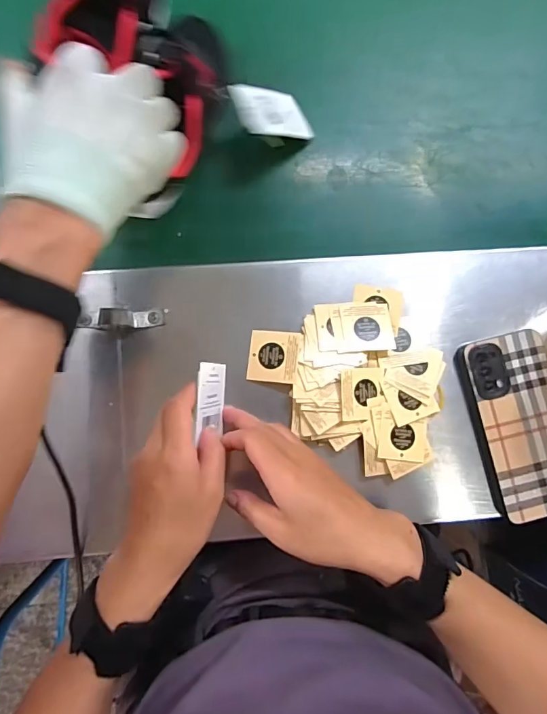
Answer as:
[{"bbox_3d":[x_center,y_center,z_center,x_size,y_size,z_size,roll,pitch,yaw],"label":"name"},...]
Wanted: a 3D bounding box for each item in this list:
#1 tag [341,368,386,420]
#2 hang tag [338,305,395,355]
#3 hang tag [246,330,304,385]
[{"bbox_3d":[0.077,0.032,0.382,0.042,0.004,0.043,-1,86,-23],"label":"tag"},{"bbox_3d":[0.083,-0.026,0.390,0.045,0.010,0.042,-4,84,-5],"label":"hang tag"},{"bbox_3d":[0.001,0.000,0.387,0.045,0.004,0.044,4,82,12],"label":"hang tag"}]

